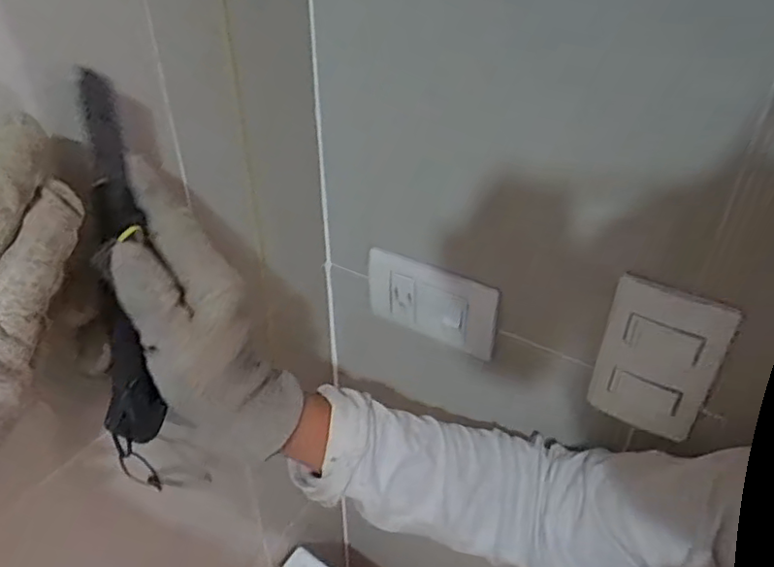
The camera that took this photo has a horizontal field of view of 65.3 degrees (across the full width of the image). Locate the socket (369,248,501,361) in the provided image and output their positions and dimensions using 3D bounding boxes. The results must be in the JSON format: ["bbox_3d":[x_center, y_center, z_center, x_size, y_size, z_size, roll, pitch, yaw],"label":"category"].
[{"bbox_3d":[0.033,0.017,0.482,0.113,0.072,0.012,21,42,25],"label":"socket"}]

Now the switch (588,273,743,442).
[{"bbox_3d":[0.172,0.050,0.387,0.067,0.109,0.009,23,43,27],"label":"switch"}]

